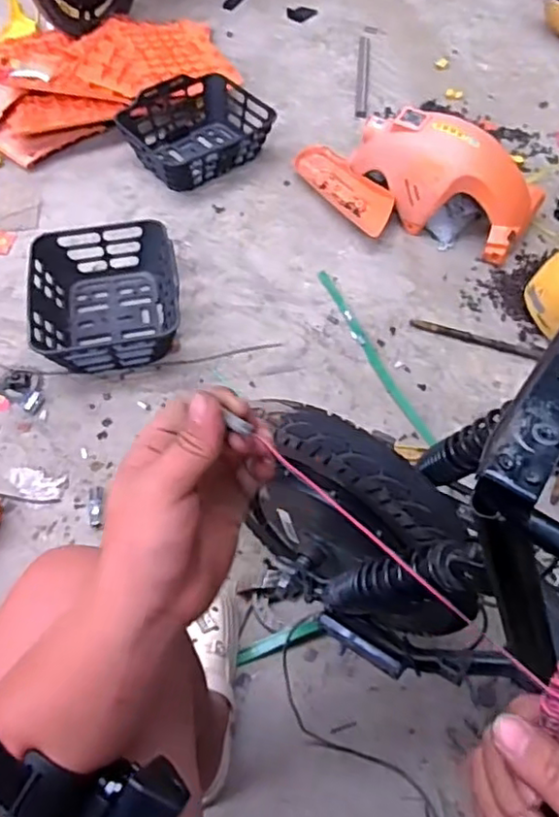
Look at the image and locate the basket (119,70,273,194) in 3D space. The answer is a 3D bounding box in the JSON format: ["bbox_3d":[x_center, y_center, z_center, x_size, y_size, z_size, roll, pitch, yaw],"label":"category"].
[{"bbox_3d":[-0.210,-0.705,1.566,0.349,0.107,0.294,-37,65,-22],"label":"basket"}]

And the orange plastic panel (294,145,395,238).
[{"bbox_3d":[0.162,-0.544,1.496,0.099,0.069,0.357,-27,62,-17],"label":"orange plastic panel"}]

